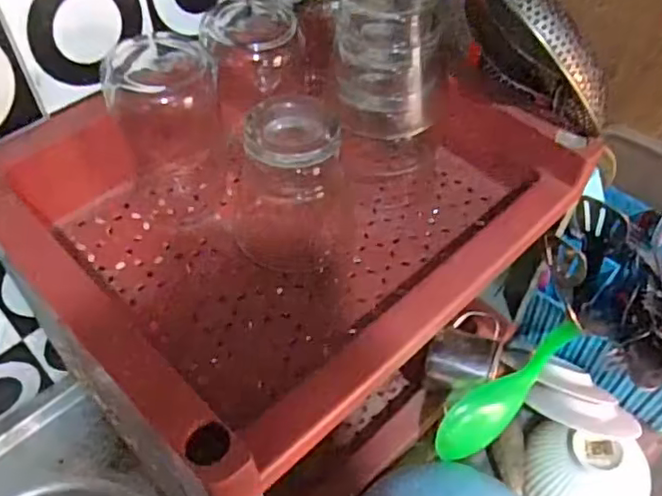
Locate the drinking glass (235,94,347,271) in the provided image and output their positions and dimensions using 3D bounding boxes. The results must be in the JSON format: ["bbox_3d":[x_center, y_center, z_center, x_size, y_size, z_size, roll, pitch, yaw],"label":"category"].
[{"bbox_3d":[-0.030,-0.049,0.442,0.079,0.107,0.078,-1,51,-1],"label":"drinking glass"}]

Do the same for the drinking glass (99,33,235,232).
[{"bbox_3d":[-0.117,-0.088,0.462,0.077,0.114,0.082,-17,53,-13],"label":"drinking glass"}]

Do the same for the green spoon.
[{"bbox_3d":[0.152,0.121,0.532,0.159,0.035,0.036,-39,60,-12],"label":"green spoon"}]

